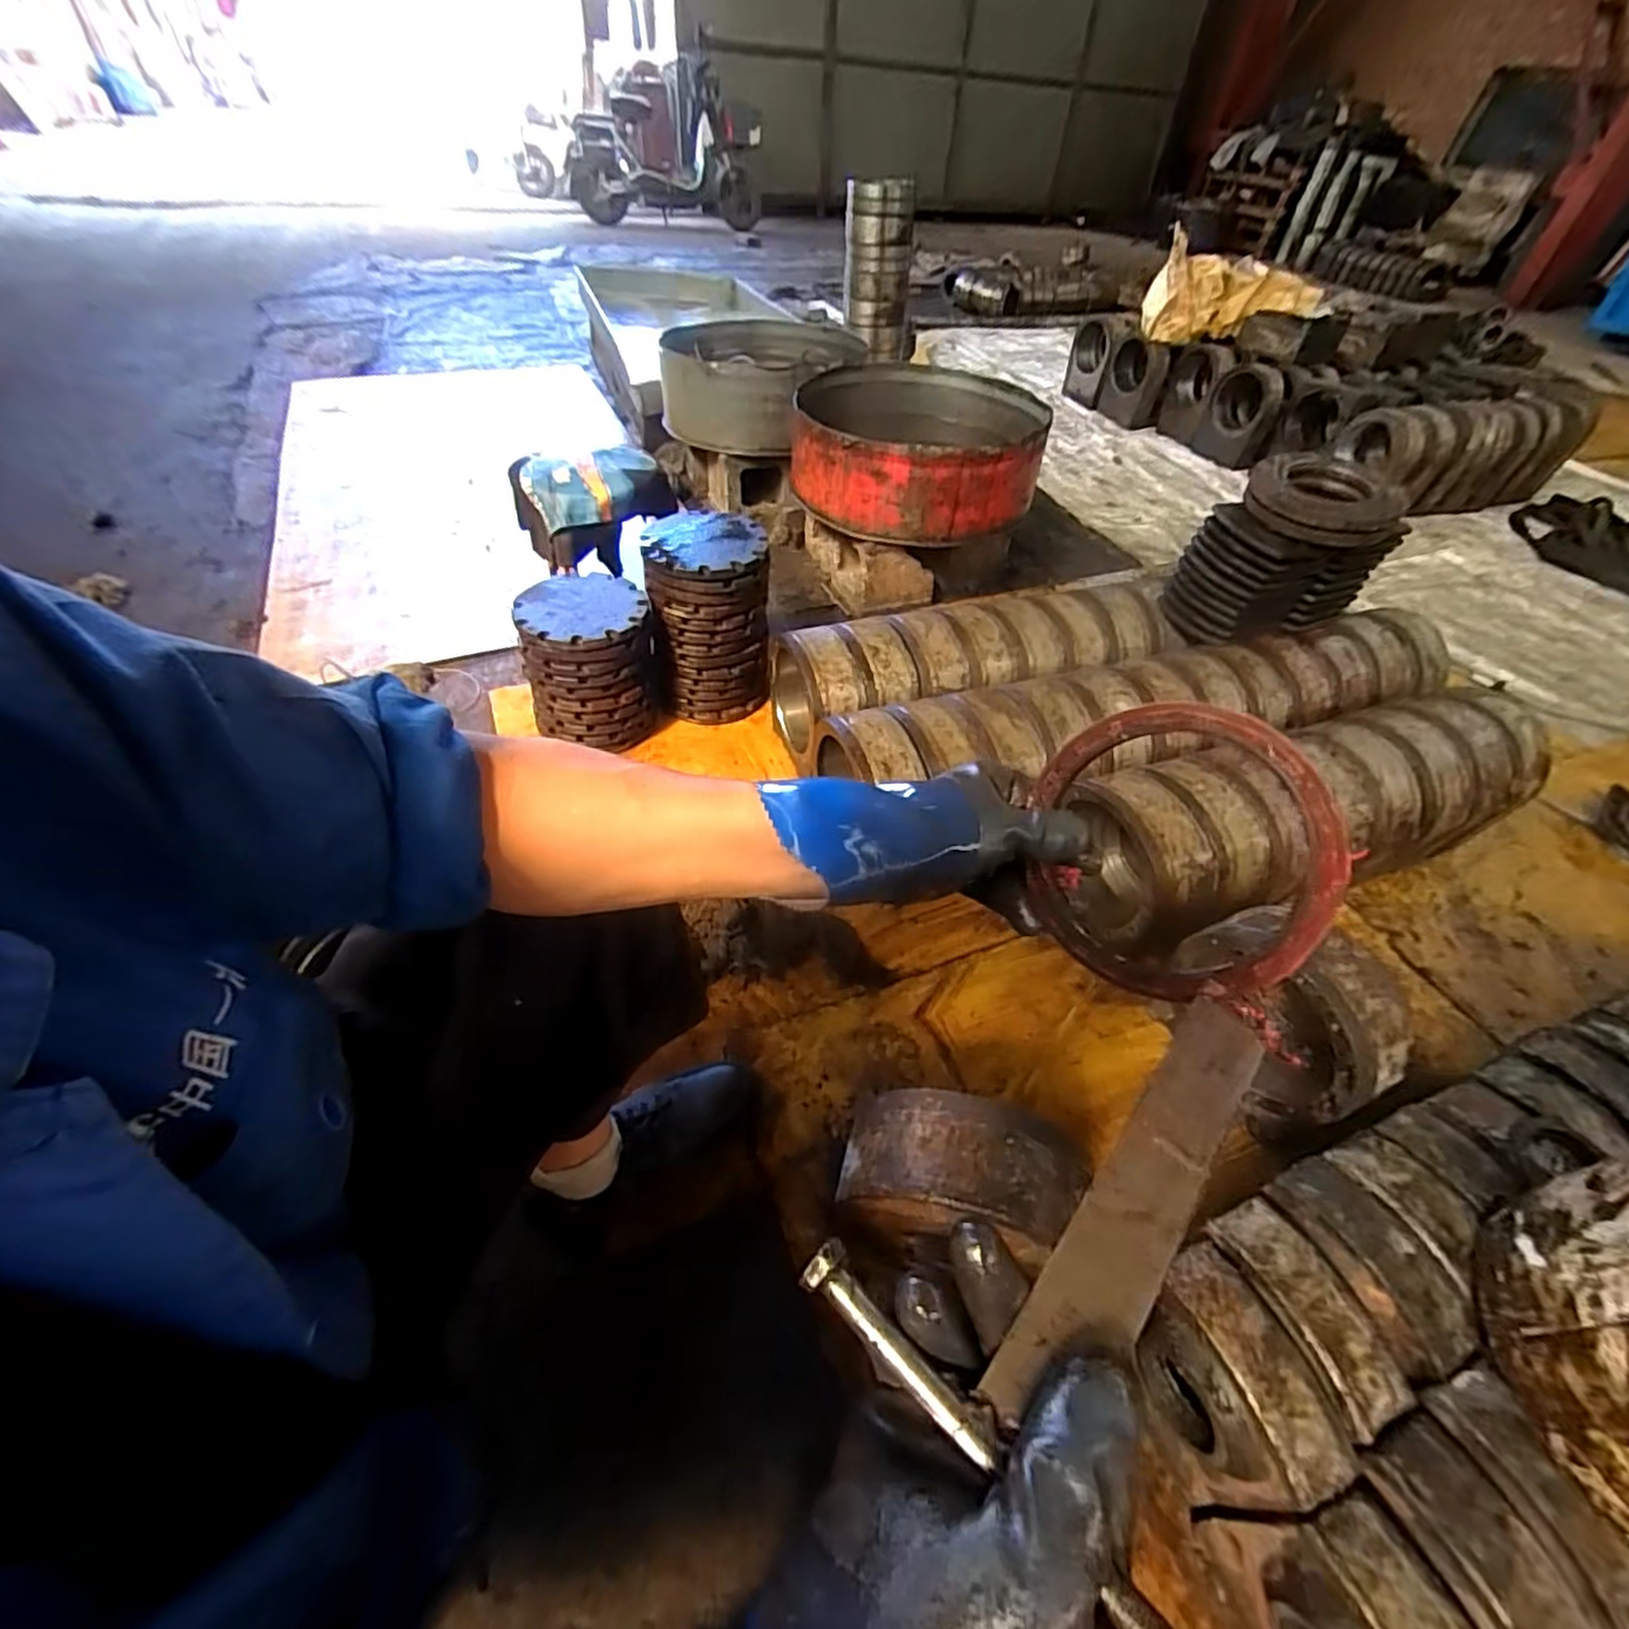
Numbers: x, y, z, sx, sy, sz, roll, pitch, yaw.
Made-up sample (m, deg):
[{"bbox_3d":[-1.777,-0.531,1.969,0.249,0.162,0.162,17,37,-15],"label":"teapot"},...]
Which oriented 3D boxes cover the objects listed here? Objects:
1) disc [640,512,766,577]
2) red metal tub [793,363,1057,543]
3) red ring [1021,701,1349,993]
[{"bbox_3d":[-0.190,-0.474,1.208,0.208,0.023,0.199,2,46,-2],"label":"disc"},{"bbox_3d":[0.235,-0.843,1.619,0.546,0.197,0.518,2,46,-2],"label":"red metal tub"},{"bbox_3d":[0.189,0.021,0.374,0.013,0.158,0.152,-1,5,-43],"label":"red ring"}]

